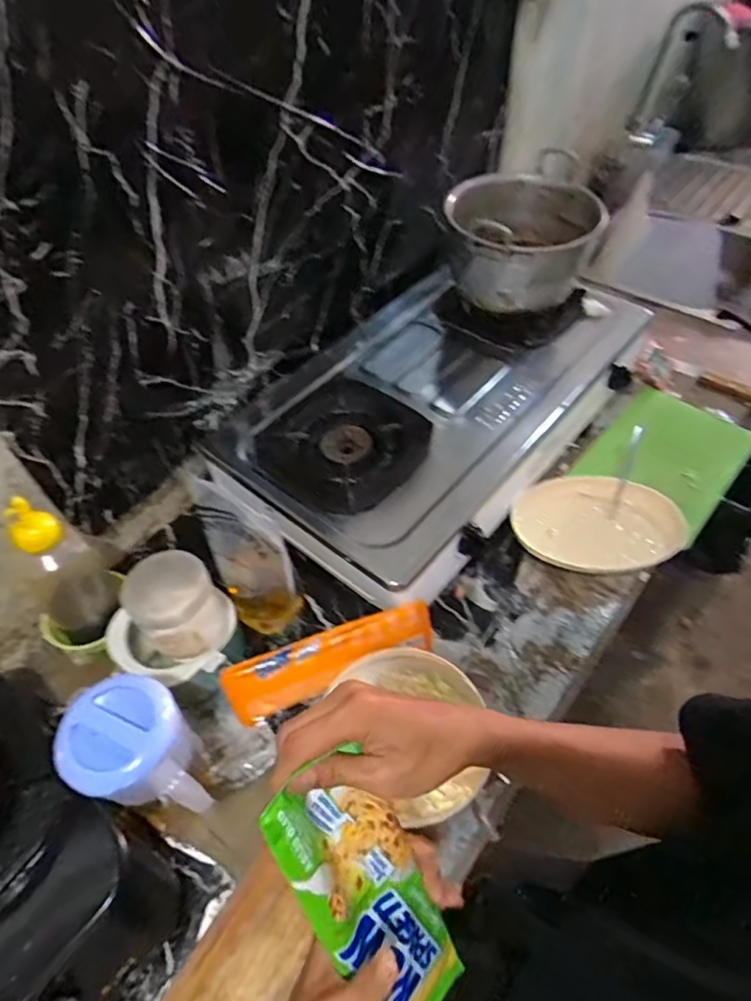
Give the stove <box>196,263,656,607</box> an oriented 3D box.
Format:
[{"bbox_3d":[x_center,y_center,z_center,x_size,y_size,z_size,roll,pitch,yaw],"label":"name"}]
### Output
[{"bbox_3d":[0.087,-0.165,0.890,0.396,0.110,0.627,34,61,25],"label":"stove"}]

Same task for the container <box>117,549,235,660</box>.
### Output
[{"bbox_3d":[-0.212,0.117,0.639,0.092,0.130,0.074,-34,59,-22],"label":"container"}]

